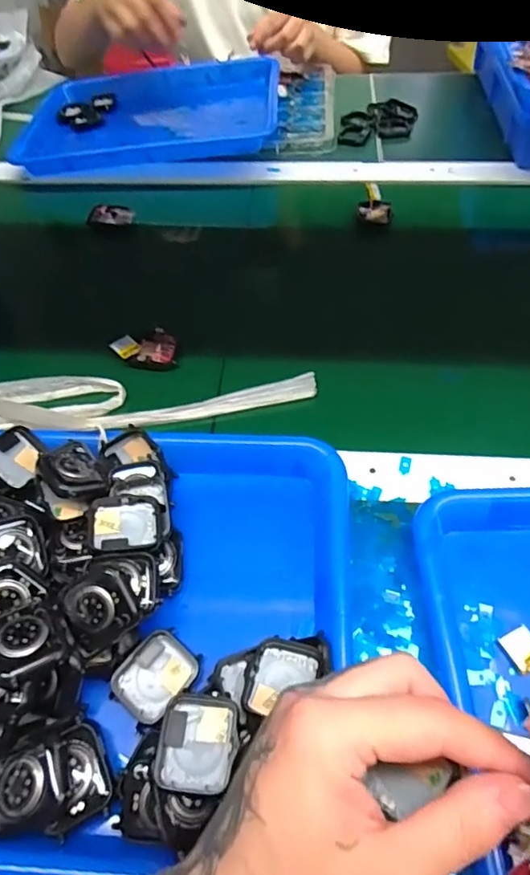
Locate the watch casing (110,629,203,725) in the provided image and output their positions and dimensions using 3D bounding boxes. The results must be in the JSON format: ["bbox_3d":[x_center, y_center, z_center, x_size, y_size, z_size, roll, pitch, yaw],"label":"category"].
[{"bbox_3d":[-0.062,0.135,0.305,0.035,0.008,0.045,33,63,25],"label":"watch casing"}]

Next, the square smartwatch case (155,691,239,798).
[{"bbox_3d":[-0.033,0.152,0.267,0.038,0.004,0.043,11,50,-6],"label":"square smartwatch case"}]

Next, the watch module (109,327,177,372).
[{"bbox_3d":[-0.105,-0.076,0.471,0.053,0.017,0.036,-5,54,0],"label":"watch module"}]

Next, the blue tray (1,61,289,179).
[{"bbox_3d":[-0.149,-0.425,0.709,0.323,0.046,0.243,1,54,5],"label":"blue tray"}]

